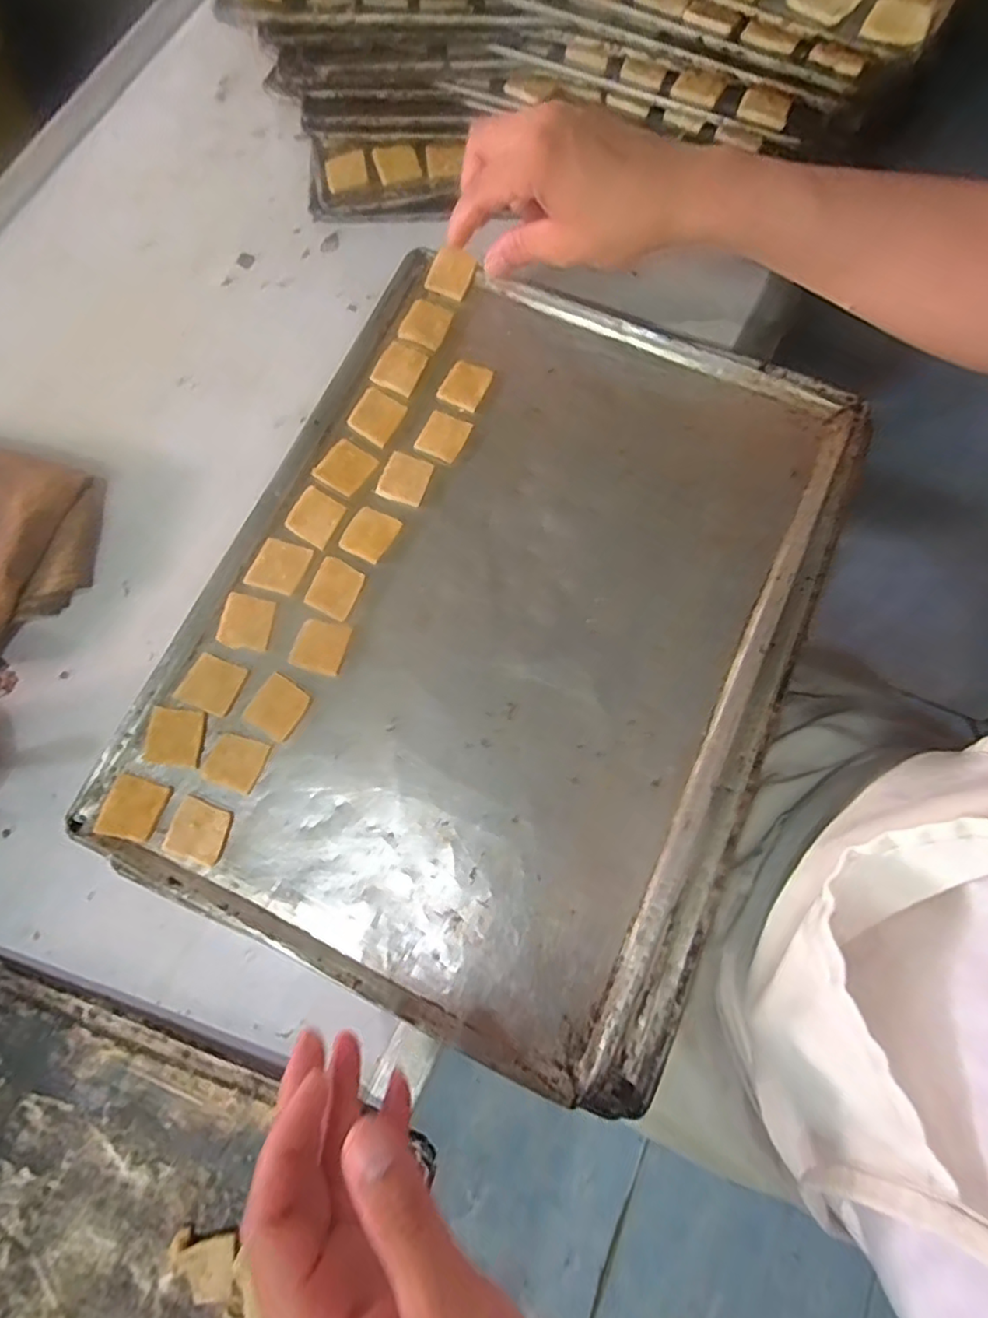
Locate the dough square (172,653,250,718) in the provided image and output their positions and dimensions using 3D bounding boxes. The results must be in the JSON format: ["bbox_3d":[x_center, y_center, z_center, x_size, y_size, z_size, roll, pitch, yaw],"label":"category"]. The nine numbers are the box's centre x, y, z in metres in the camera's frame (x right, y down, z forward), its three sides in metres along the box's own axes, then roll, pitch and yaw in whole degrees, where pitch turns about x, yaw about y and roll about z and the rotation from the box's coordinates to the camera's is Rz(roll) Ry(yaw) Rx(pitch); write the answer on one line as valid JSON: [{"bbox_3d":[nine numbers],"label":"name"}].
[{"bbox_3d":[-0.173,0.015,0.370,0.034,0.004,0.032,23,78,6],"label":"dough square"}]

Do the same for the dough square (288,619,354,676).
[{"bbox_3d":[-0.109,-0.008,0.380,0.033,0.004,0.032,16,78,4],"label":"dough square"}]

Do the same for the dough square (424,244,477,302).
[{"bbox_3d":[-0.031,-0.281,0.439,0.031,0.008,0.034,24,78,5],"label":"dough square"}]

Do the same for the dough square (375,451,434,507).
[{"bbox_3d":[-0.059,-0.121,0.403,0.031,0.004,0.033,19,78,5],"label":"dough square"}]

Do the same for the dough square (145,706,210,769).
[{"bbox_3d":[-0.192,0.046,0.364,0.034,0.004,0.033,6,77,2],"label":"dough square"}]

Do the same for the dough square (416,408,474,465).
[{"bbox_3d":[-0.034,-0.152,0.410,0.030,0.004,0.032,28,79,7],"label":"dough square"}]

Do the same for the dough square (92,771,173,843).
[{"bbox_3d":[-0.211,0.087,0.353,0.034,0.004,0.034,17,78,5],"label":"dough square"}]

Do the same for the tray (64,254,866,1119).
[{"bbox_3d":[0.004,-0.031,0.381,0.346,0.020,0.452,25,78,5],"label":"tray"}]

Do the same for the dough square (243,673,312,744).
[{"bbox_3d":[-0.133,0.029,0.371,0.032,0.004,0.034,31,79,7],"label":"dough square"}]

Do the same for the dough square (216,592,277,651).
[{"bbox_3d":[-0.156,-0.024,0.380,0.033,0.004,0.034,9,77,3],"label":"dough square"}]

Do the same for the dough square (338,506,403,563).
[{"bbox_3d":[-0.081,-0.082,0.394,0.031,0.004,0.034,27,79,7],"label":"dough square"}]

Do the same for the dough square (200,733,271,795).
[{"bbox_3d":[-0.154,0.061,0.360,0.033,0.004,0.030,22,78,6],"label":"dough square"}]

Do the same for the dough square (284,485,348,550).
[{"bbox_3d":[-0.118,-0.094,0.397,0.032,0.004,0.034,28,79,7],"label":"dough square"}]

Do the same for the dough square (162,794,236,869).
[{"bbox_3d":[-0.171,0.099,0.350,0.034,0.004,0.031,21,78,5],"label":"dough square"}]

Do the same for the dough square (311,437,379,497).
[{"bbox_3d":[-0.099,-0.129,0.404,0.031,0.004,0.034,34,79,8],"label":"dough square"}]

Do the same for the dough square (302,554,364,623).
[{"bbox_3d":[-0.102,-0.046,0.386,0.032,0.004,0.035,26,78,6],"label":"dough square"}]

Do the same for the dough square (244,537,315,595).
[{"bbox_3d":[-0.139,-0.060,0.389,0.034,0.004,0.034,19,78,5],"label":"dough square"}]

